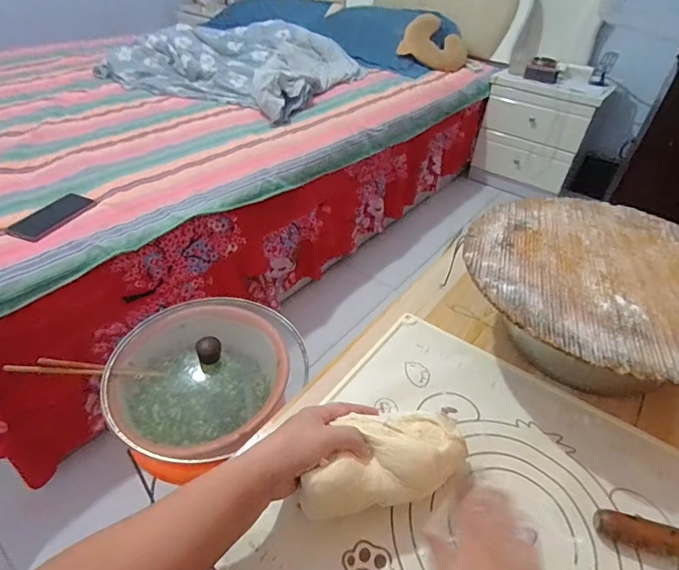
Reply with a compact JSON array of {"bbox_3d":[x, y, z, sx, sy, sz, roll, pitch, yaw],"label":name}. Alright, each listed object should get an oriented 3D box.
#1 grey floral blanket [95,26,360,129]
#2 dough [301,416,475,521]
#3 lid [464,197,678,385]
[{"bbox_3d":[-0.357,-0.899,1.602,0.845,0.120,0.800,27,46,25],"label":"grey floral blanket"},{"bbox_3d":[0.046,0.173,0.409,0.181,0.054,0.079,-7,42,-26],"label":"dough"},{"bbox_3d":[0.350,-0.020,0.529,0.351,0.007,0.344,1,41,-1],"label":"lid"}]

